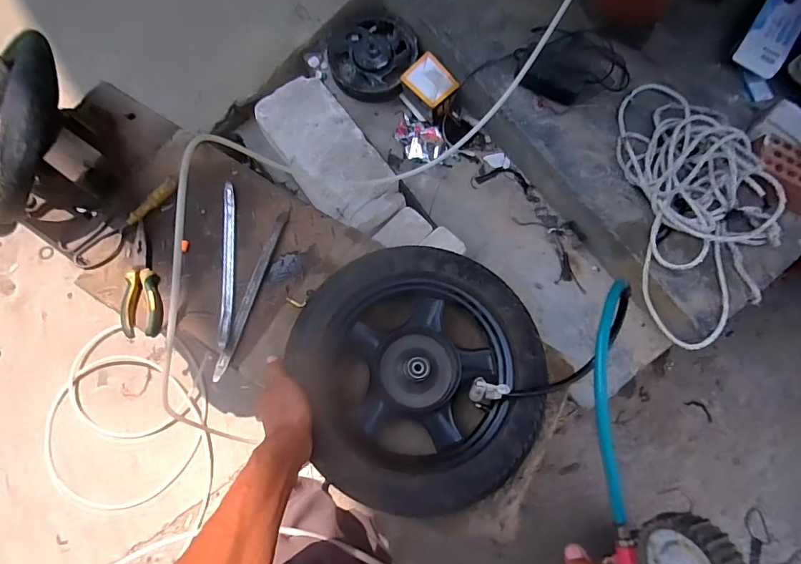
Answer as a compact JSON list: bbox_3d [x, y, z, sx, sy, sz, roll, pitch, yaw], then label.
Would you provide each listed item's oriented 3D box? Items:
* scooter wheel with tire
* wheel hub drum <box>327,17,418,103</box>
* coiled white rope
[{"bbox_3d":[0.031,0.121,0.610,0.324,0.079,0.344,0,77,0],"label":"scooter wheel with tire"},{"bbox_3d":[-0.079,-0.660,1.290,0.253,0.063,0.244,0,77,0],"label":"wheel hub drum"},{"bbox_3d":[0.756,-0.206,1.054,0.330,0.139,0.692,-4,76,-5],"label":"coiled white rope"}]

